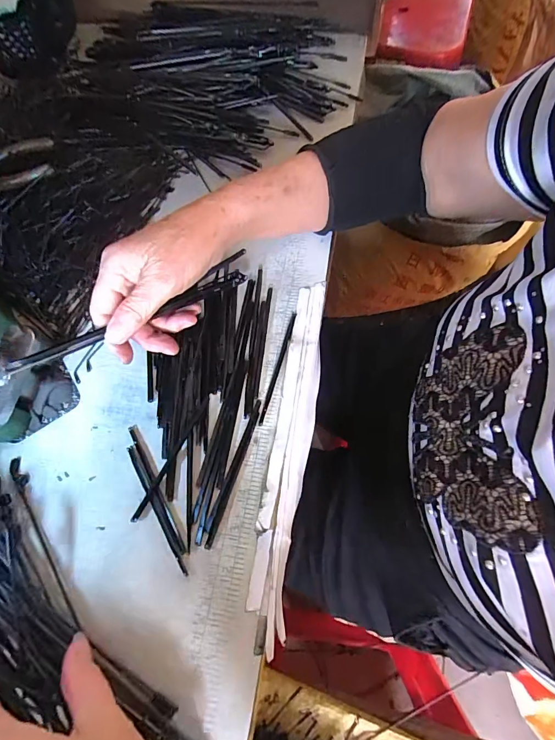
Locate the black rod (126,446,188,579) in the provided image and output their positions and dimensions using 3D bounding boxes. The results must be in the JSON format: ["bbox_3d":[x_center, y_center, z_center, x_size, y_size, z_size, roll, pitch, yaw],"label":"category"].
[{"bbox_3d":[-0.086,0.097,0.271,0.006,0.004,0.097,-29,70,-9],"label":"black rod"}]

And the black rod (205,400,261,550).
[{"bbox_3d":[-0.031,0.072,0.279,0.007,0.004,0.108,16,70,9],"label":"black rod"}]

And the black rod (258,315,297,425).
[{"bbox_3d":[0.001,-0.004,0.306,0.004,0.004,0.098,15,70,8],"label":"black rod"}]

